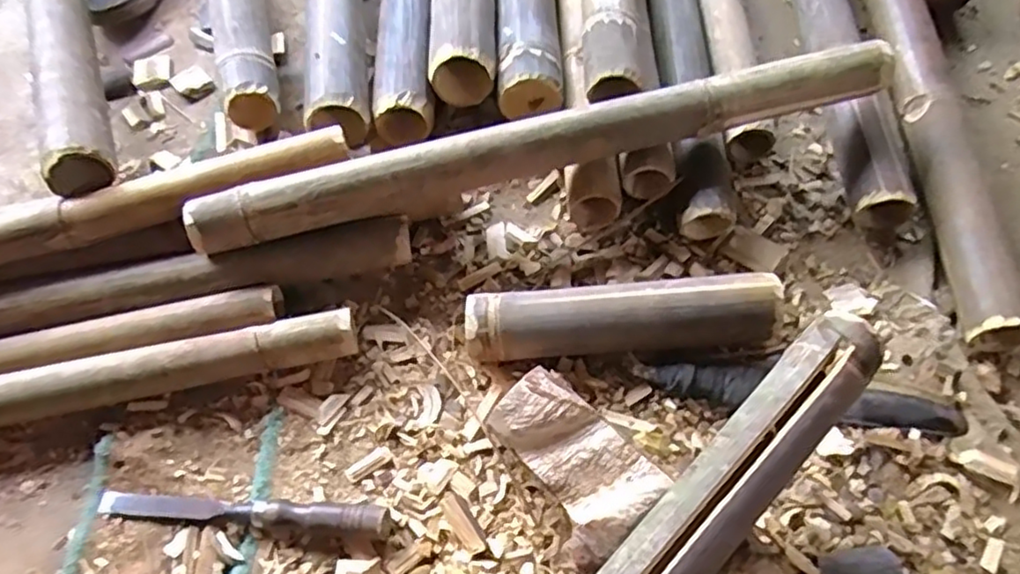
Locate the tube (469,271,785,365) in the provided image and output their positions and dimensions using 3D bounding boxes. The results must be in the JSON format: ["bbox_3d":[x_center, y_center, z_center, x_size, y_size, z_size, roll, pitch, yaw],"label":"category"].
[{"bbox_3d":[0.098,0.030,0.583,0.270,0.062,0.056,-3,61,0],"label":"tube"}]

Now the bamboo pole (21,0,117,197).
[{"bbox_3d":[-0.647,-0.578,0.903,0.058,0.069,1.283,-22,63,-10],"label":"bamboo pole"}]

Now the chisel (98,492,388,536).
[{"bbox_3d":[-0.218,0.180,0.532,0.238,0.025,0.021,4,61,4],"label":"chisel"}]

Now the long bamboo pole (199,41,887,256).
[{"bbox_3d":[0.030,-0.134,0.607,0.651,0.063,0.051,-13,61,-5],"label":"long bamboo pole"}]

